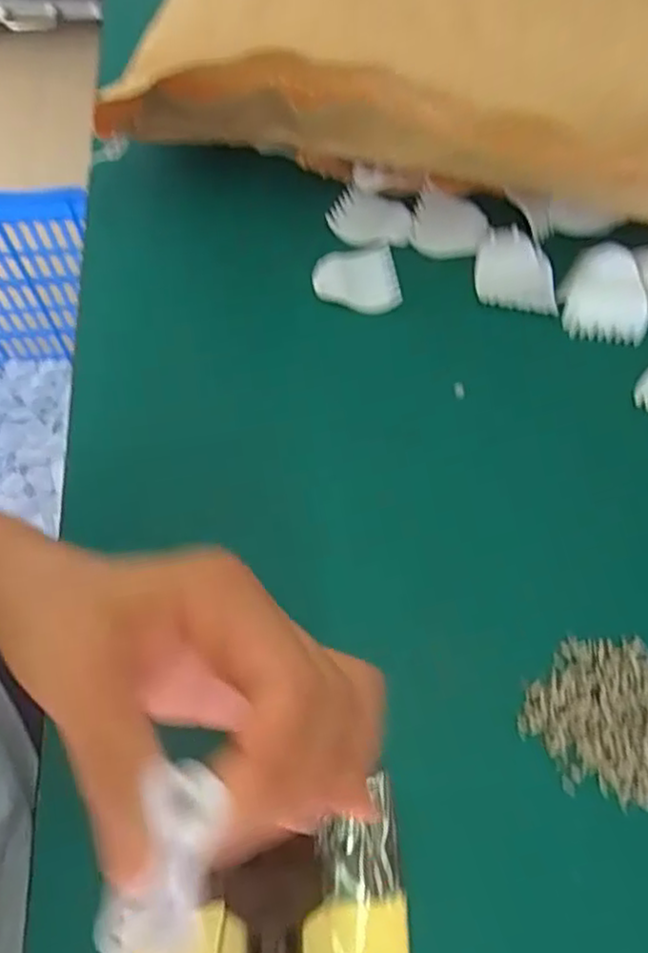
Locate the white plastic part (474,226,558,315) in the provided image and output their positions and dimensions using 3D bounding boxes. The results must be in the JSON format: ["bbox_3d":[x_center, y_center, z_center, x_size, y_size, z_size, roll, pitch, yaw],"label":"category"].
[{"bbox_3d":[0.110,-0.119,0.395,0.046,0.010,0.047,4,67,-1],"label":"white plastic part"}]

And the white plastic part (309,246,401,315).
[{"bbox_3d":[0.019,-0.113,0.397,0.049,0.008,0.041,-6,67,-5],"label":"white plastic part"}]

